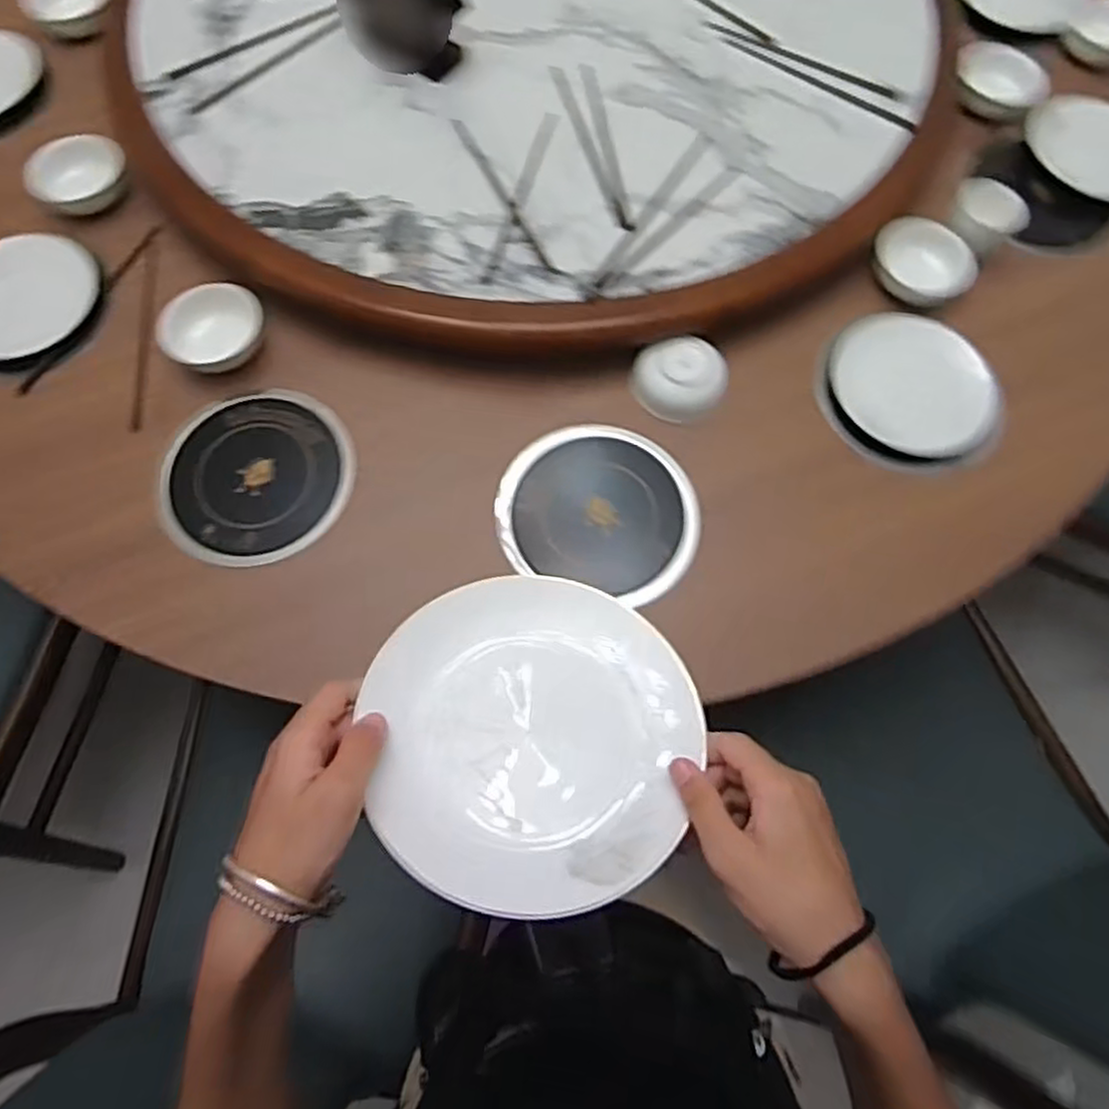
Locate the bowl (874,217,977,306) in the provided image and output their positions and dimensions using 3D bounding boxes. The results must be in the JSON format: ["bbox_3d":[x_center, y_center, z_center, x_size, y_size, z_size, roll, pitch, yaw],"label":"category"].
[{"bbox_3d":[0.473,-0.376,0.958,0.106,0.040,0.123,-41,75,-14],"label":"bowl"}]

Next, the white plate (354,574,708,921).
[{"bbox_3d":[-0.009,0.095,0.411,0.171,0.017,0.182,4,56,-6],"label":"white plate"}]

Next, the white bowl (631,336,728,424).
[{"bbox_3d":[0.148,-0.209,0.896,0.108,0.044,0.104,0,70,0],"label":"white bowl"}]

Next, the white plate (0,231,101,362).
[{"bbox_3d":[-0.674,-0.326,0.940,0.169,0.032,0.191,35,73,12],"label":"white plate"}]

